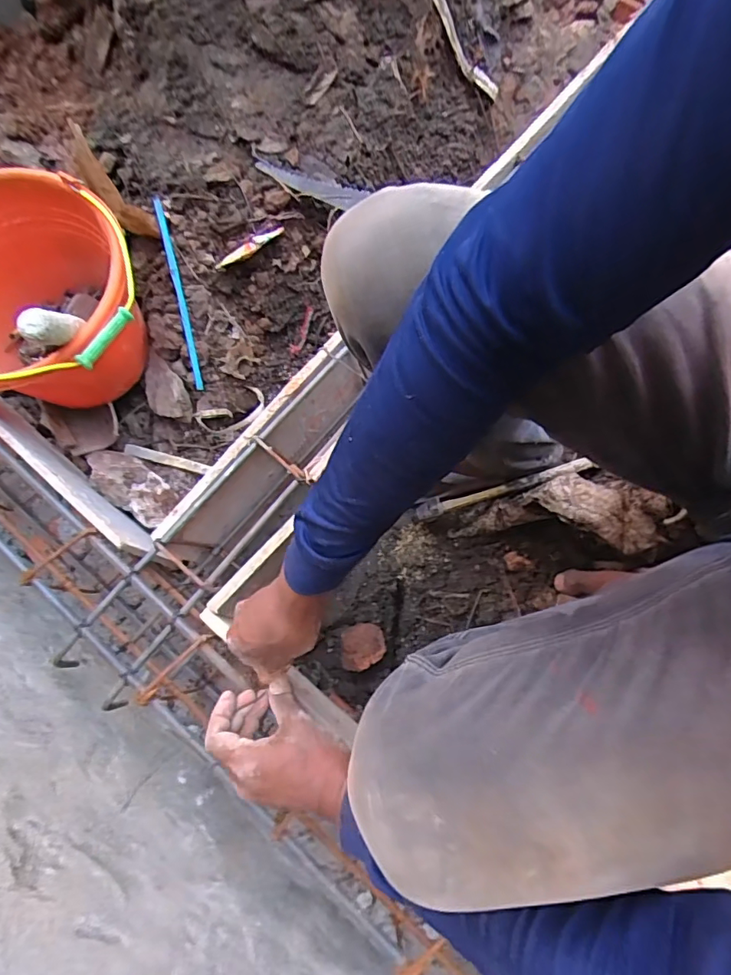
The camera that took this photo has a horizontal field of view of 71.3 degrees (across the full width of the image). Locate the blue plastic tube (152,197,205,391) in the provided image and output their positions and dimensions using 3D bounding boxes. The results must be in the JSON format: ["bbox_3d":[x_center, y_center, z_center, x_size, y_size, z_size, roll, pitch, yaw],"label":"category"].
[{"bbox_3d":[-0.263,-0.273,0.720,0.014,0.014,0.263,-11,99,-2],"label":"blue plastic tube"}]

